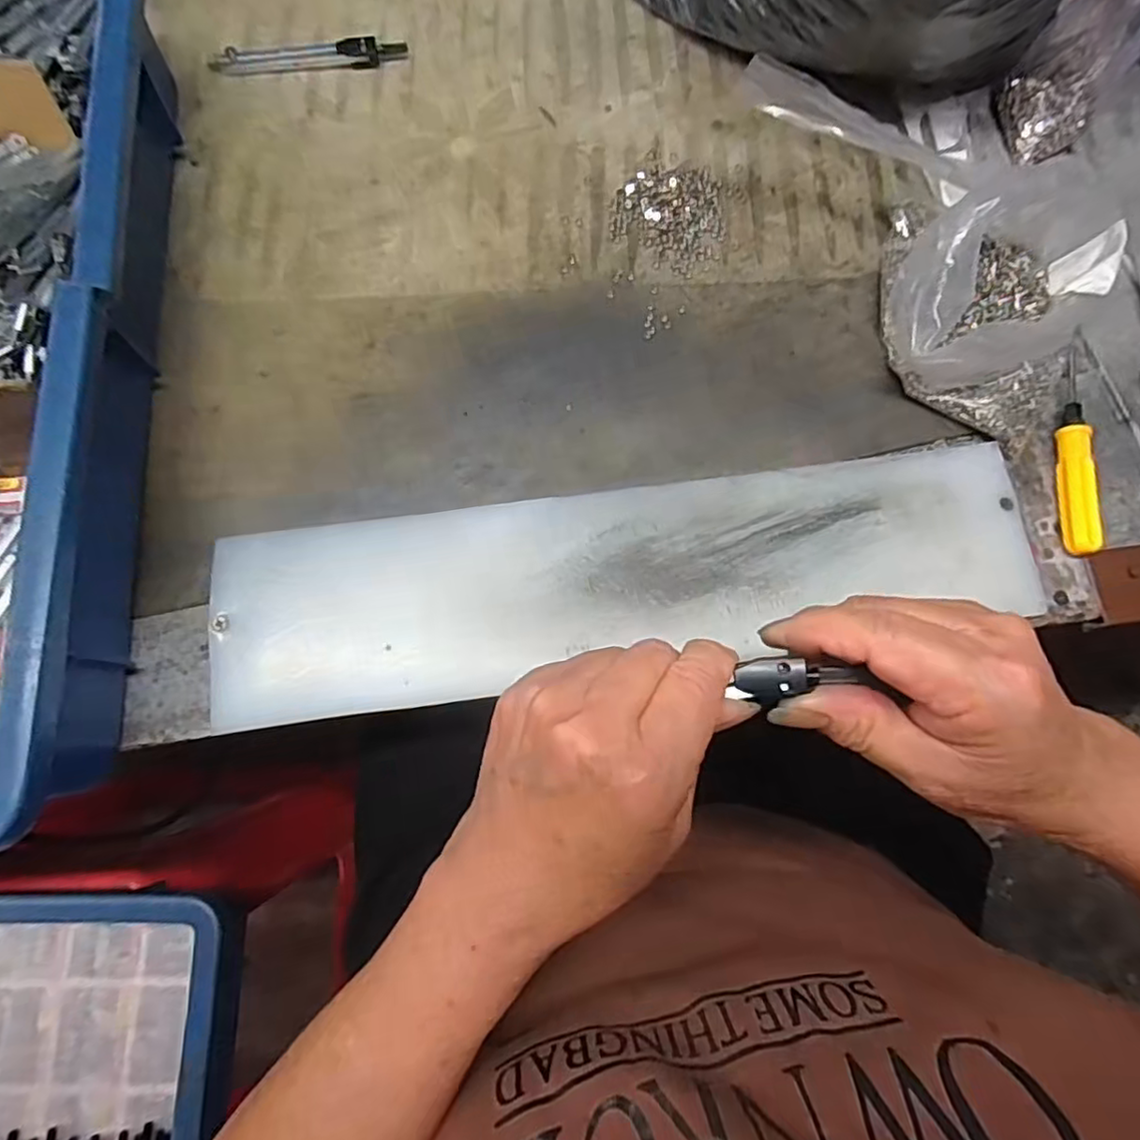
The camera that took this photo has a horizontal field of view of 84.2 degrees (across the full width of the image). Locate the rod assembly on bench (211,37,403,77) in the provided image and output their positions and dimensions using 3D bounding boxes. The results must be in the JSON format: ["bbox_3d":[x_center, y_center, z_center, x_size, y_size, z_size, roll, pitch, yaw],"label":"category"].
[{"bbox_3d":[-0.157,-0.310,0.378,0.114,0.010,0.018,-7,78,-3],"label":"rod assembly on bench"}]

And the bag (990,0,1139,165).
[{"bbox_3d":[0.298,-0.300,0.355,0.056,0.111,0.029,46,54,8],"label":"bag"}]

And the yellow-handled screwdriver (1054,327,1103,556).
[{"bbox_3d":[0.272,-0.073,0.337,0.016,0.015,0.133,10,77,1],"label":"yellow-handled screwdriver"}]

